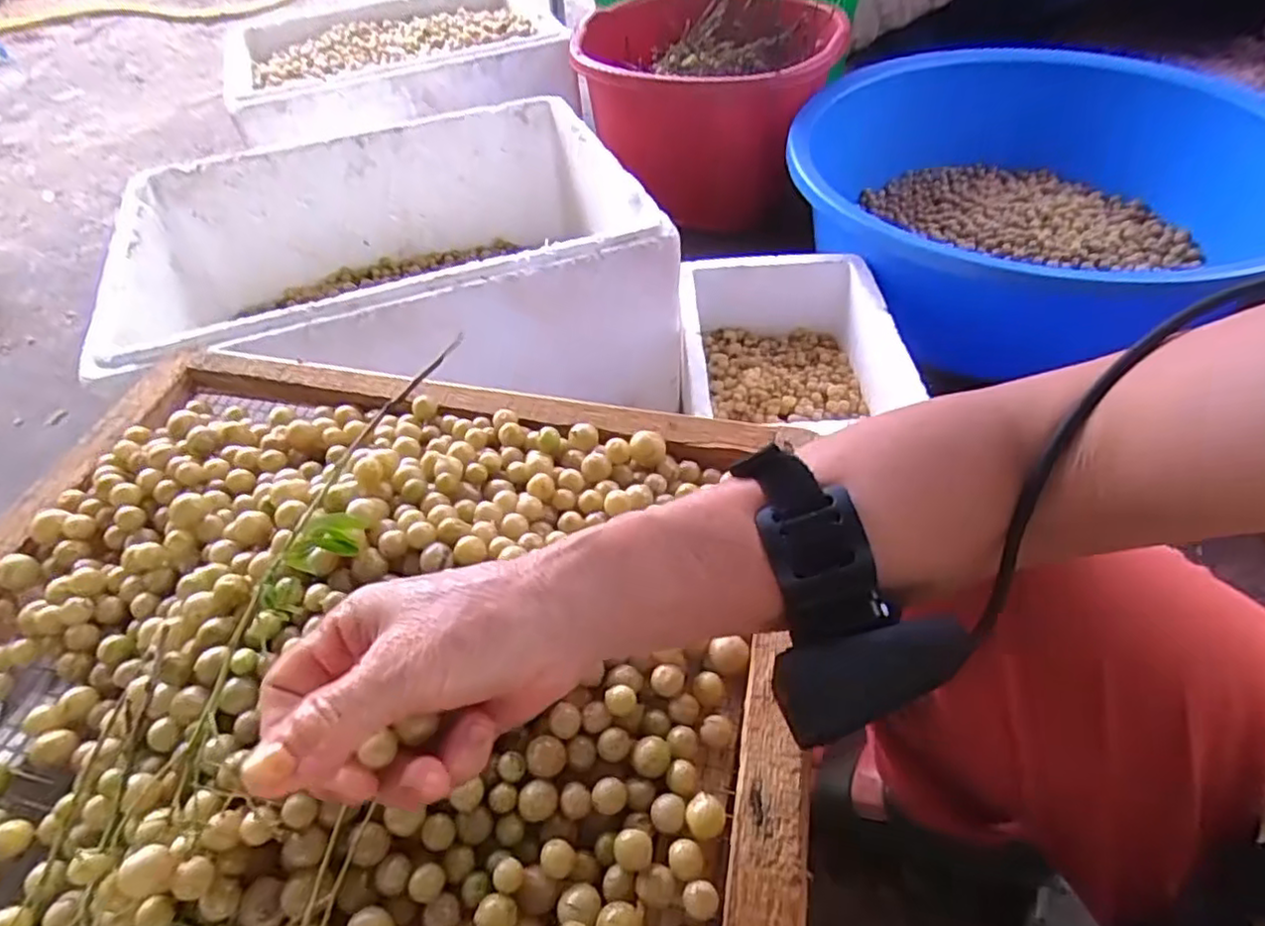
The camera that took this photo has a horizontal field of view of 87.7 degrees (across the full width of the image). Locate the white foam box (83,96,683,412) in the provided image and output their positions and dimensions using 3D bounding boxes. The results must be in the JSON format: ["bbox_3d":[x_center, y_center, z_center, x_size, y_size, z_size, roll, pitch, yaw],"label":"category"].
[{"bbox_3d":[-0.301,-0.244,0.873,0.590,0.230,0.465,-19,51,-10],"label":"white foam box"}]

